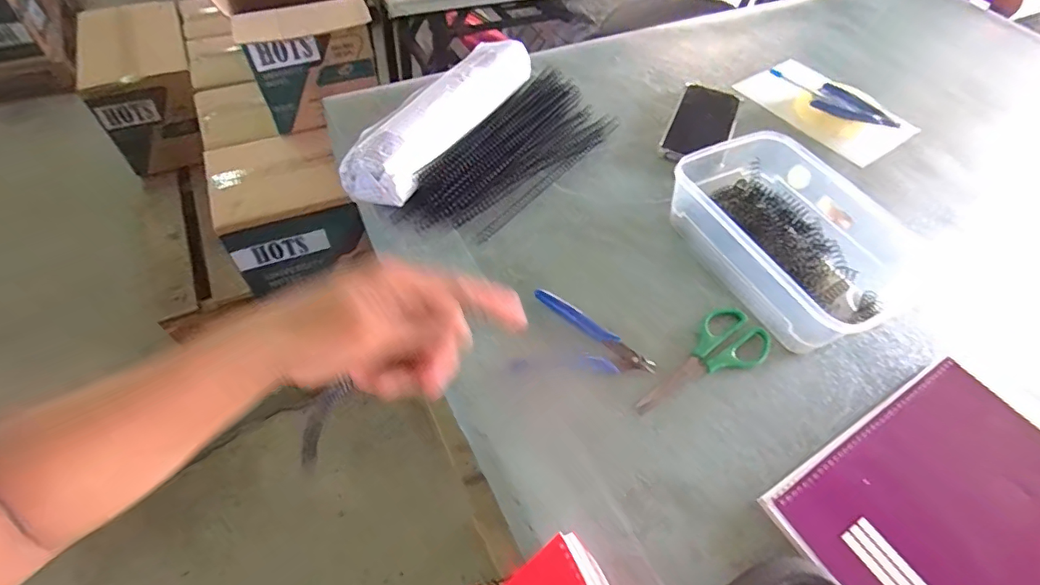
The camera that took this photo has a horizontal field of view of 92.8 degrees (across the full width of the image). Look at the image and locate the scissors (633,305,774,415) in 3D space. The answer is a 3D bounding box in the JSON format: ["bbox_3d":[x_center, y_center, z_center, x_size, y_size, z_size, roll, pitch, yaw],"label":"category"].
[{"bbox_3d":[0.158,0.063,0.435,0.148,0.004,0.057,-29,62,-23],"label":"scissors"}]

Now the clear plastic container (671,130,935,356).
[{"bbox_3d":[0.272,-0.064,0.505,0.173,0.064,0.243,-22,59,-19],"label":"clear plastic container"}]

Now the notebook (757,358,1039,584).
[{"bbox_3d":[0.342,0.172,0.364,0.266,0.014,0.196,-24,60,-20],"label":"notebook"}]

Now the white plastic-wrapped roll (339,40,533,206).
[{"bbox_3d":[-0.083,-0.210,0.576,0.071,0.048,0.291,26,57,13],"label":"white plastic-wrapped roll"}]

